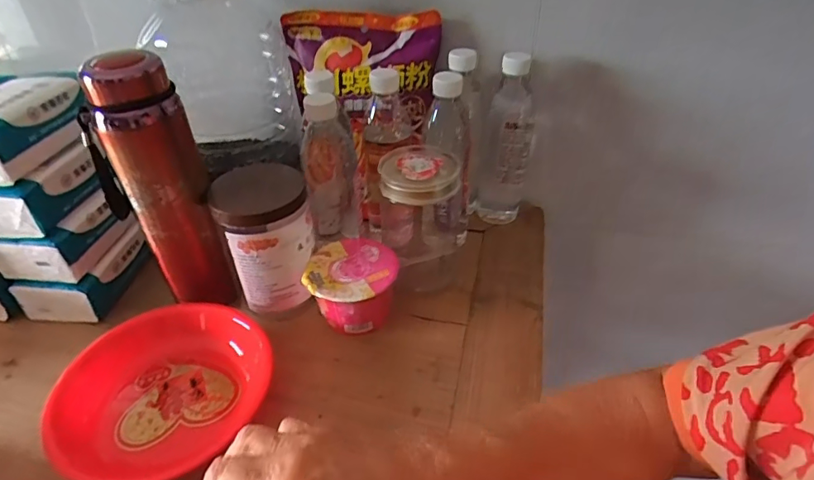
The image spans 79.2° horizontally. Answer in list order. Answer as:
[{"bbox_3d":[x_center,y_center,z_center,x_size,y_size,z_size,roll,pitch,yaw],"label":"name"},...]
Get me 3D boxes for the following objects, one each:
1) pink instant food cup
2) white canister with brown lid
[{"bbox_3d":[-0.059,0.055,0.549,0.095,0.071,0.089,-1,40,1],"label":"pink instant food cup"},{"bbox_3d":[-0.151,-0.001,0.544,0.094,0.151,0.097,-17,42,-17],"label":"white canister with brown lid"}]

